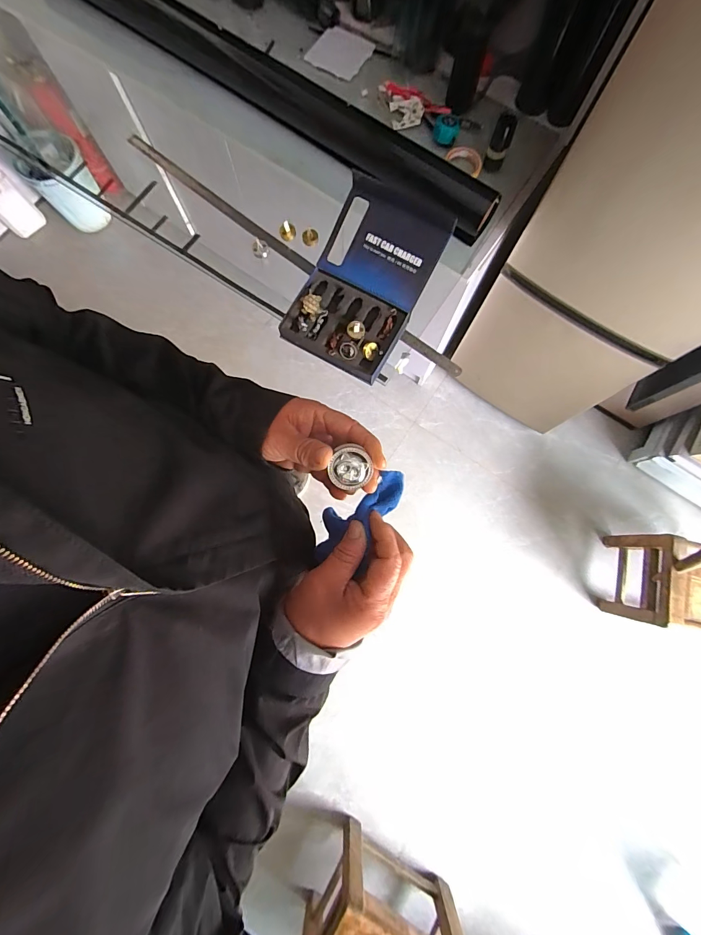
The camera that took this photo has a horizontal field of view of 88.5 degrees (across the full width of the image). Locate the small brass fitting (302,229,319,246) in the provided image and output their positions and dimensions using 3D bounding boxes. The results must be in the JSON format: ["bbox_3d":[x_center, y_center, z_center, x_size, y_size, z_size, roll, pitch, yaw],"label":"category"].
[{"bbox_3d":[-0.097,-0.559,0.874,0.038,0.025,0.030,-26,80,-5],"label":"small brass fitting"}]

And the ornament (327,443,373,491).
[{"bbox_3d":[0.000,-0.001,0.313,0.032,0.013,0.036,-20,109,-1],"label":"ornament"}]

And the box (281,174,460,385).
[{"bbox_3d":[0.029,-0.414,0.793,0.251,0.106,0.366,28,80,5],"label":"box"}]

